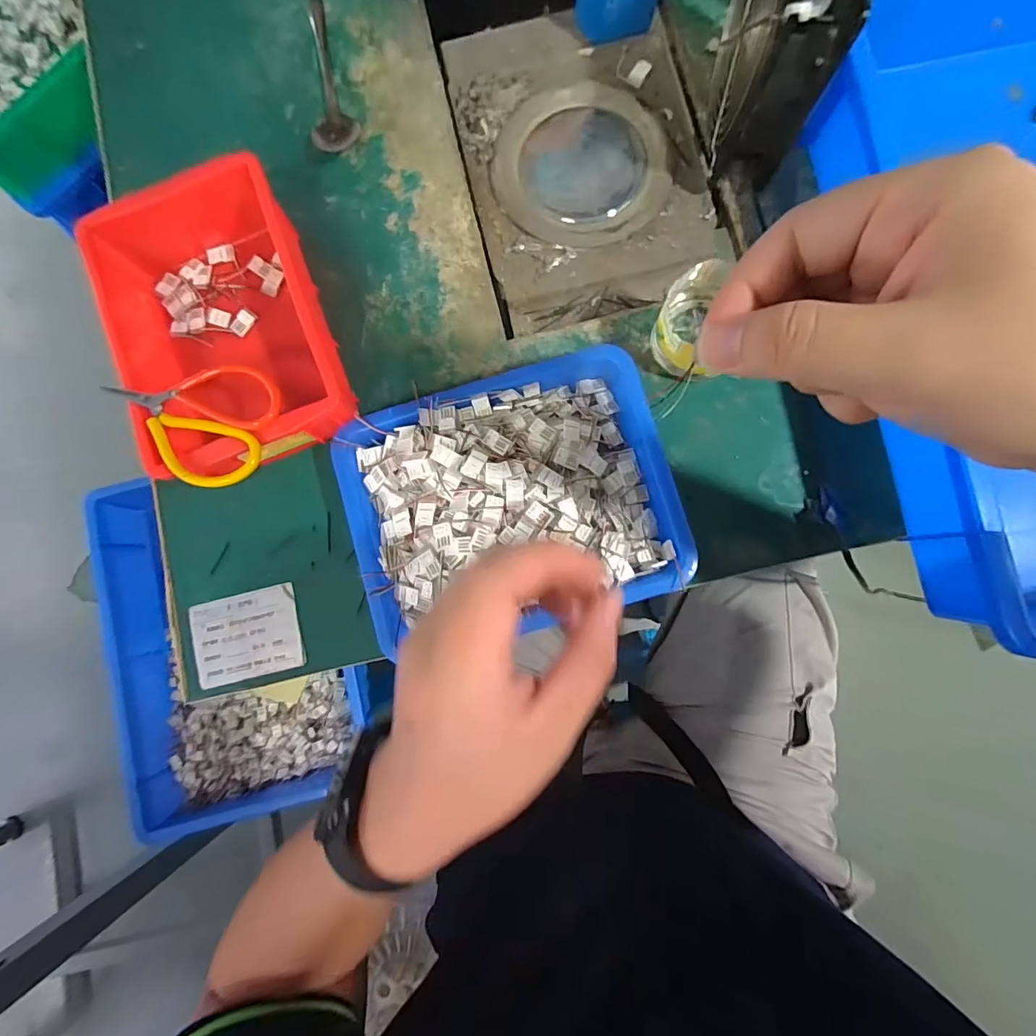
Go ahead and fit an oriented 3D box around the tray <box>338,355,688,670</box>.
[{"bbox_3d":[-0.003,-0.012,0.329,0.220,0.037,0.170,-20,84,1],"label":"tray"}]

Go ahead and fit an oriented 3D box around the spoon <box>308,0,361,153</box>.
[{"bbox_3d":[-0.152,-0.349,0.379,0.033,0.012,0.135,-13,84,2],"label":"spoon"}]

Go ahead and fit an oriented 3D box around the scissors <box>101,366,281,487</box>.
[{"bbox_3d":[-0.201,-0.063,0.300,0.098,0.017,0.077,17,86,4],"label":"scissors"}]

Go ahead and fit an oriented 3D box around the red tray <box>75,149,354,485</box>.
[{"bbox_3d":[-0.208,-0.137,0.353,0.136,0.063,0.200,-22,84,1],"label":"red tray"}]

